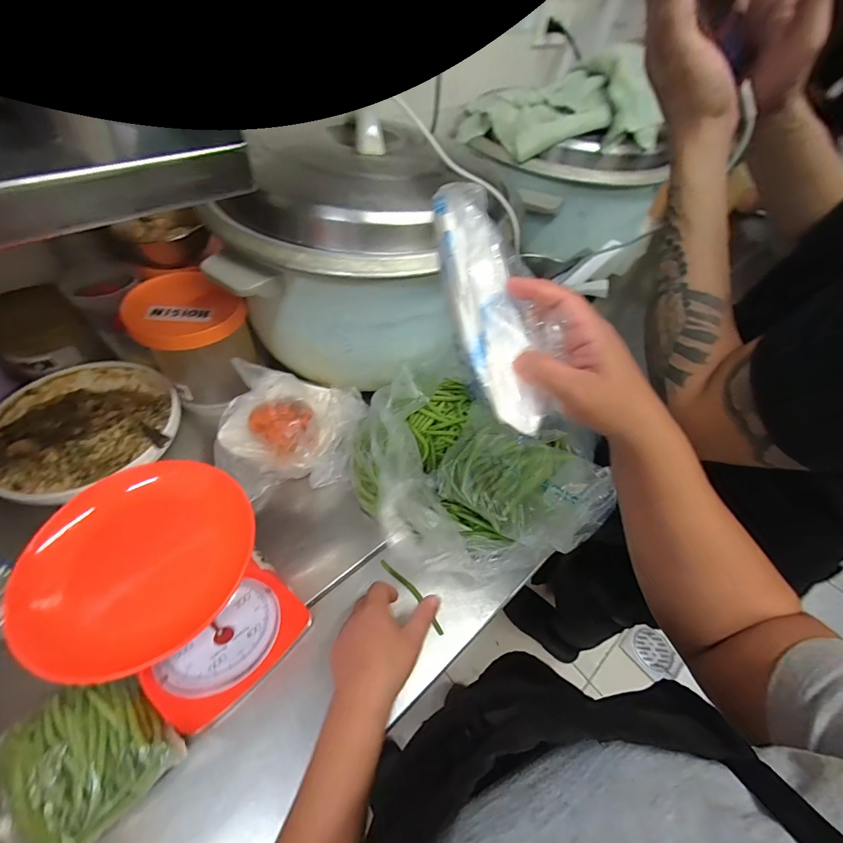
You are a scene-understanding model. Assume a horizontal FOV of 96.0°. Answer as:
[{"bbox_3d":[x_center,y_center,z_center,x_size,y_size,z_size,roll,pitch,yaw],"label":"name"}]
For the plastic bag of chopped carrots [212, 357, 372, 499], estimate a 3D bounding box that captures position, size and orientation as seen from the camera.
[{"bbox_3d":[-0.182,0.012,0.520,0.204,0.071,0.186,1,52,-4],"label":"plastic bag of chopped carrots"}]

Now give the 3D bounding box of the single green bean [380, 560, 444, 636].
[{"bbox_3d":[-0.010,0.200,0.441,0.013,0.005,0.105,-34,62,-27],"label":"single green bean"}]

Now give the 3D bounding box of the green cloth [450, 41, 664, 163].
[{"bbox_3d":[0.235,-0.538,0.652,0.334,0.108,0.202,10,52,3],"label":"green cloth"}]

